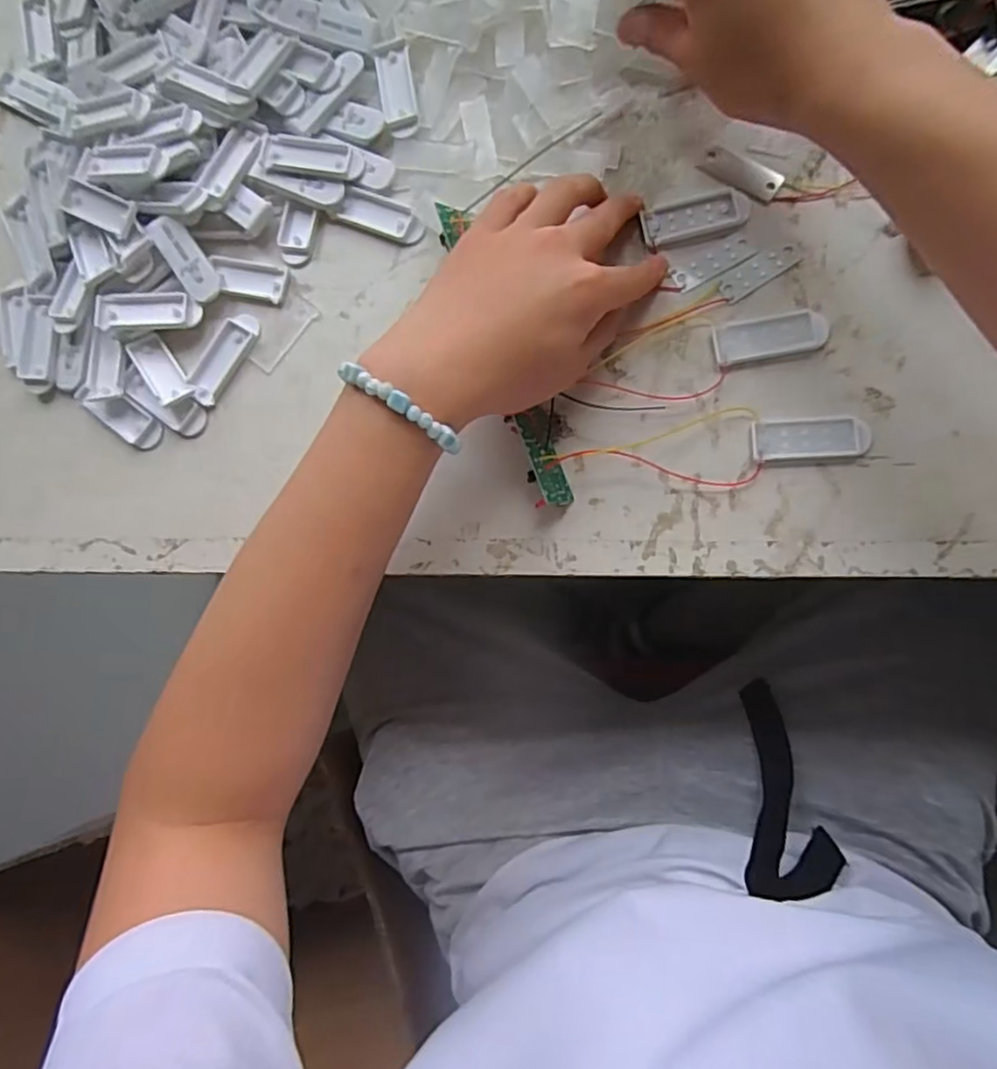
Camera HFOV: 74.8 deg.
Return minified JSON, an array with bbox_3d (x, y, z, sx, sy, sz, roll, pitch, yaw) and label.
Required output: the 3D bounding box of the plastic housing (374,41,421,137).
[{"bbox_3d":[-0.057,-0.256,0.372,0.019,0.004,0.053,-13,84,6],"label":"plastic housing"}]

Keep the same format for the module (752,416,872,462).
[{"bbox_3d":[0.160,-0.049,0.333,0.057,0.005,0.021,-3,85,7],"label":"module"}]

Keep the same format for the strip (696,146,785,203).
[{"bbox_3d":[0.130,-0.195,0.350,0.045,0.004,0.018,33,90,8],"label":"strip"}]

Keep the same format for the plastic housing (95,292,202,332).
[{"bbox_3d":[-0.201,-0.129,0.375,0.056,0.013,0.021,-4,85,7],"label":"plastic housing"}]

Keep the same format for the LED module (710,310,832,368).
[{"bbox_3d":[0.142,-0.104,0.341,0.056,0.006,0.024,-11,84,6],"label":"LED module"}]

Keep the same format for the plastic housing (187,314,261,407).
[{"bbox_3d":[-0.159,-0.102,0.377,0.020,0.006,0.056,32,90,8],"label":"plastic housing"}]

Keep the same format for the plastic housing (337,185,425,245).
[{"bbox_3d":[-0.066,-0.182,0.374,0.051,0.005,0.020,22,88,8],"label":"plastic housing"}]

